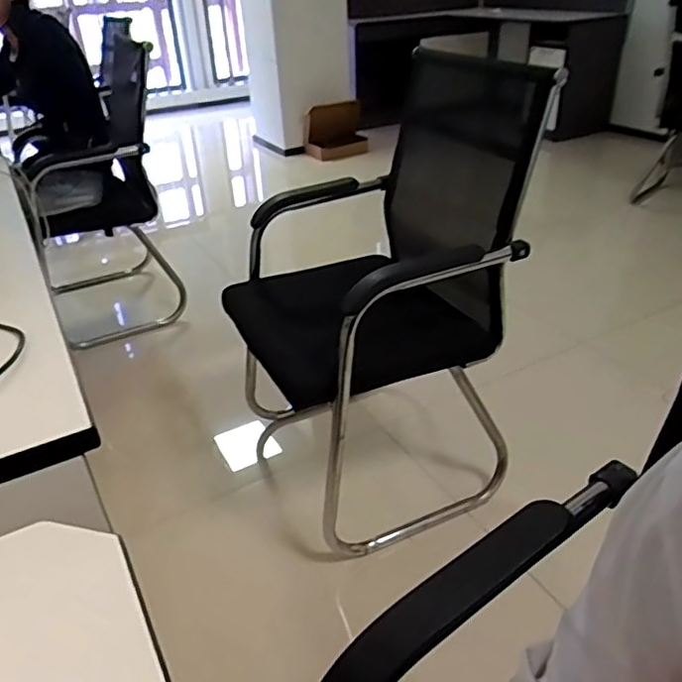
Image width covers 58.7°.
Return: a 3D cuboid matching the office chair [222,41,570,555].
[{"bbox_3d":[0.079,-0.091,1.358,0.605,0.926,0.557,-13,33,-18],"label":"office chair"}]

